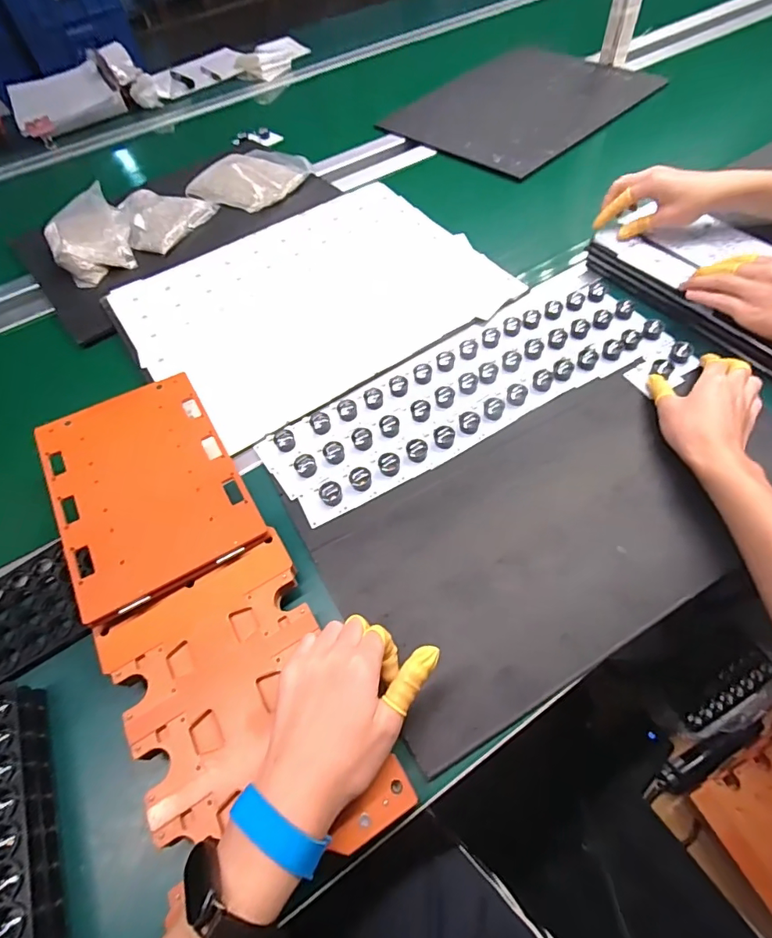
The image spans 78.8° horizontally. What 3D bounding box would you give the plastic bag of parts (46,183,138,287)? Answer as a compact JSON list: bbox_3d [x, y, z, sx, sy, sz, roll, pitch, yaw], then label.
[{"bbox_3d":[-0.462,-0.359,0.729,0.117,0.045,0.144,-28,60,-13],"label":"plastic bag of parts"}]

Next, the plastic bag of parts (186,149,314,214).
[{"bbox_3d":[-0.244,-0.511,0.830,0.183,0.028,0.168,22,62,19],"label":"plastic bag of parts"}]

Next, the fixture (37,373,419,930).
[{"bbox_3d":[-0.168,0.097,0.403,0.157,0.024,0.449,-28,65,-14],"label":"fixture"}]

